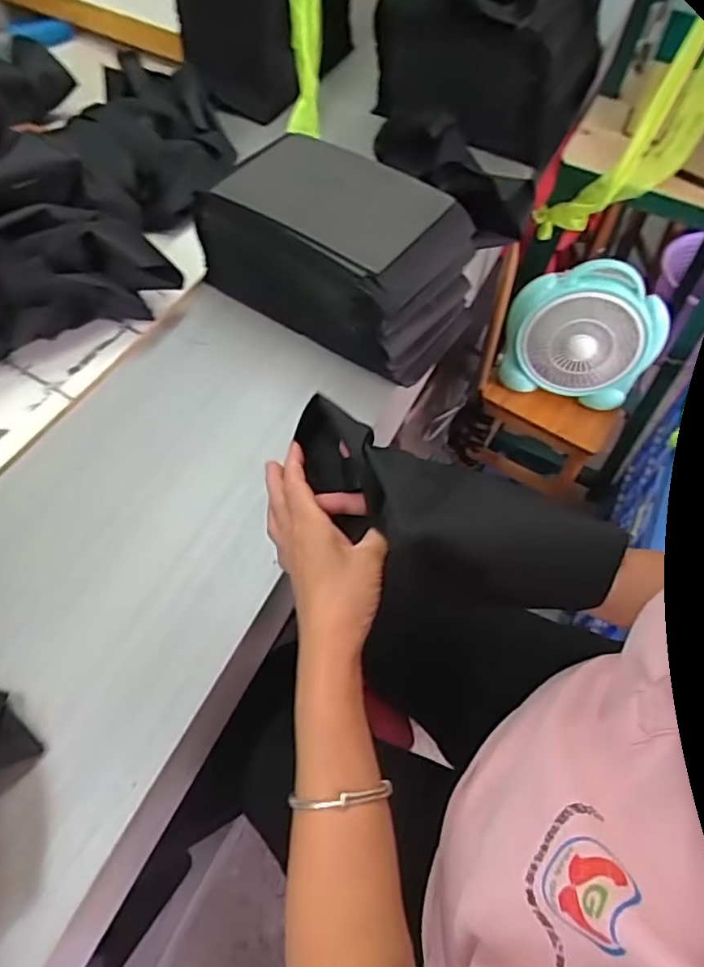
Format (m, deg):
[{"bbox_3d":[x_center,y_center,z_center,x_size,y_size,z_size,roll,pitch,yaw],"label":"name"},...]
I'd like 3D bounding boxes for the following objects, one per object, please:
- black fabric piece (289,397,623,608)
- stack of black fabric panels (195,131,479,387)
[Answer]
[{"bbox_3d":[0.077,0.029,0.448,0.262,0.074,0.083,21,60,-2],"label":"black fabric piece"},{"bbox_3d":[-0.012,-0.269,0.676,0.291,0.143,0.170,35,64,17],"label":"stack of black fabric panels"}]

